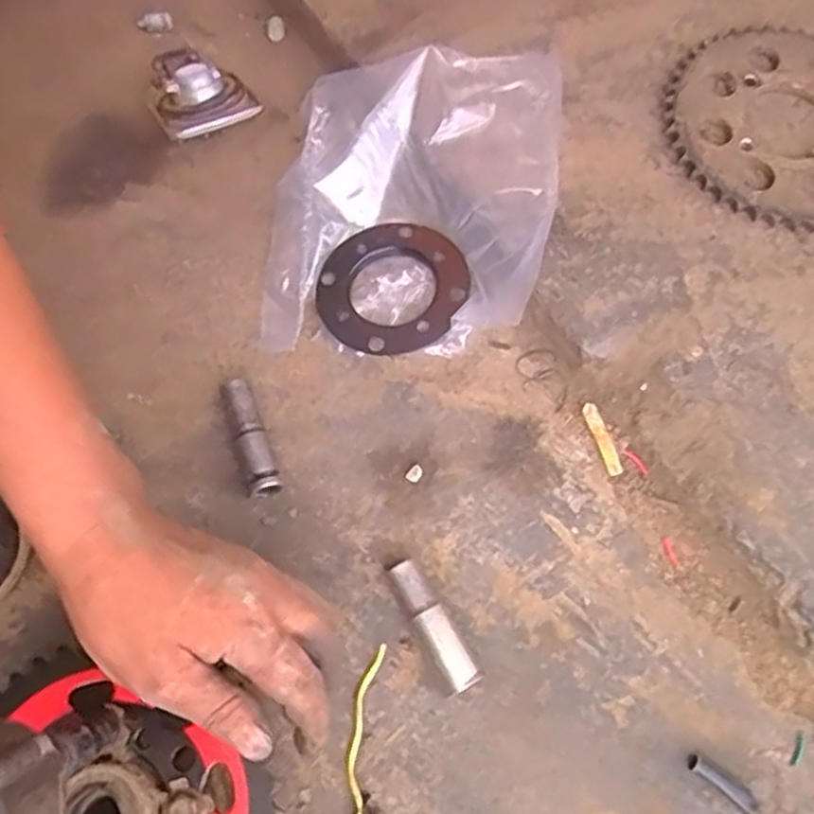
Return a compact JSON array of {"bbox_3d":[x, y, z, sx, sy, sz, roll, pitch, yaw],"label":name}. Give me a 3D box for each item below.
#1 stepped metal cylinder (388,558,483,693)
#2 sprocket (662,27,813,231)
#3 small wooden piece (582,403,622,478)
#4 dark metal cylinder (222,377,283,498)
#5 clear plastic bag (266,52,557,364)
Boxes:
[{"bbox_3d":[0.015,0.125,0.434,0.018,0.023,0.077,-29,72,-12],"label":"stepped metal cylinder"},{"bbox_3d":[0.262,-0.196,0.517,0.164,0.015,0.160,-39,74,-15],"label":"sprocket"},{"bbox_3d":[0.122,0.020,0.474,0.009,0.006,0.047,-18,70,-8],"label":"small wooden piece"},{"bbox_3d":[-0.098,0.019,0.473,0.018,0.021,0.078,-20,70,-8],"label":"dark metal cylinder"},{"bbox_3d":[0.000,-0.141,0.507,0.180,0.067,0.196,5,68,1],"label":"clear plastic bag"}]

